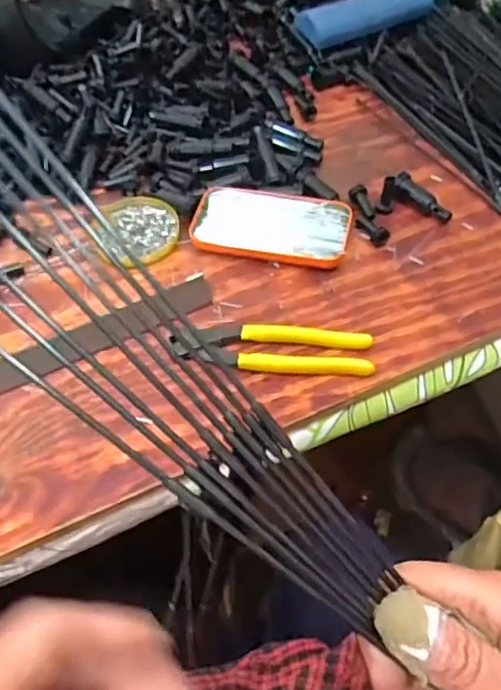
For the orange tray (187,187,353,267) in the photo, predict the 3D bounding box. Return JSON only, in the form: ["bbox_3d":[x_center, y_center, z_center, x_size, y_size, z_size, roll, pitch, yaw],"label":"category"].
[{"bbox_3d":[0.021,-0.117,0.563,0.143,0.019,0.081,14,57,8],"label":"orange tray"}]

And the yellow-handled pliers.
[{"bbox_3d":[0.017,0.003,0.488,0.160,0.016,0.038,5,54,6],"label":"yellow-handled pliers"}]

